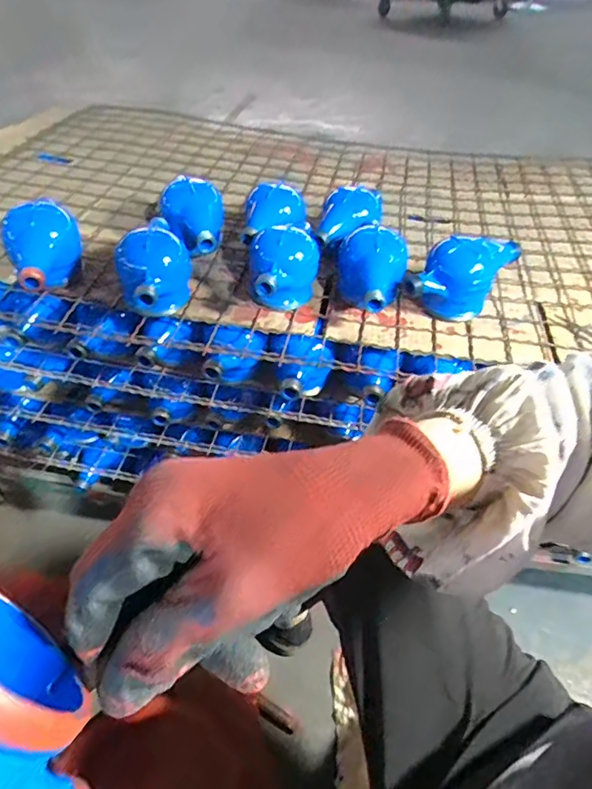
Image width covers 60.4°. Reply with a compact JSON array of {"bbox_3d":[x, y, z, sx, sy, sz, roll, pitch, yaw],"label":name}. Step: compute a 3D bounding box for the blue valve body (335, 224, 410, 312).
[{"bbox_3d":[0.094,-0.152,0.641,0.085,0.091,0.146,10,45,6],"label":"blue valve body"}]

